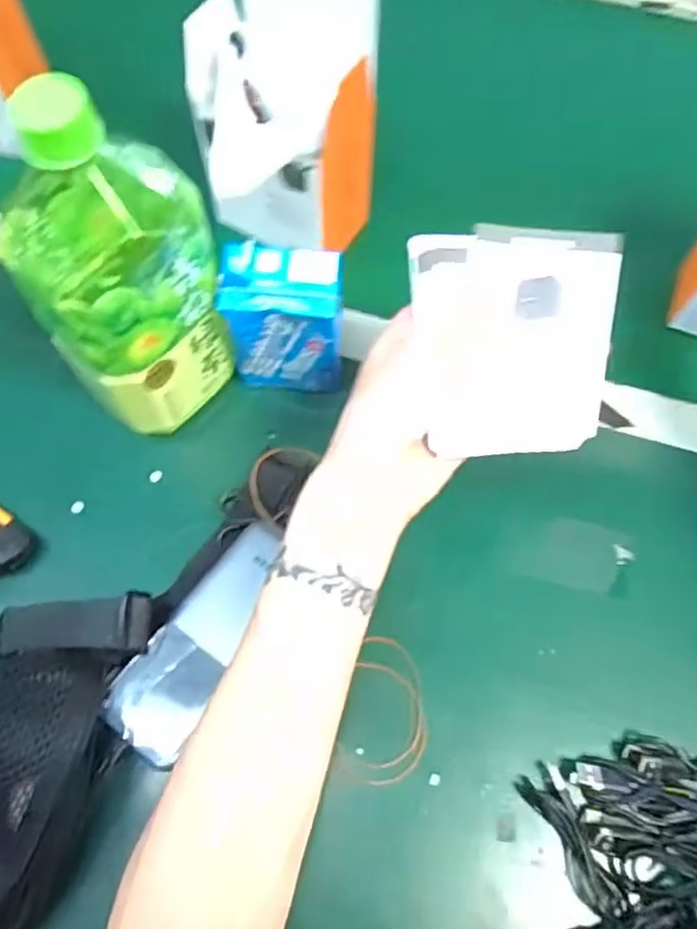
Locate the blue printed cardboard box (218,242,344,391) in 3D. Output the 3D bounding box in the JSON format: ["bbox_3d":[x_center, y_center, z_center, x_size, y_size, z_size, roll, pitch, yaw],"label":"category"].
[{"bbox_3d":[-0.037,-0.083,0.422,0.069,0.105,0.039,2,68,-1],"label":"blue printed cardboard box"}]

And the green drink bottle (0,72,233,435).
[{"bbox_3d":[-0.120,-0.101,0.363,0.079,0.211,0.086,40,72,14],"label":"green drink bottle"}]

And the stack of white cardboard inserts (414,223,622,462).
[{"bbox_3d":[0.083,-0.062,0.342,0.097,0.008,0.111,-3,88,3],"label":"stack of white cardboard inserts"}]

